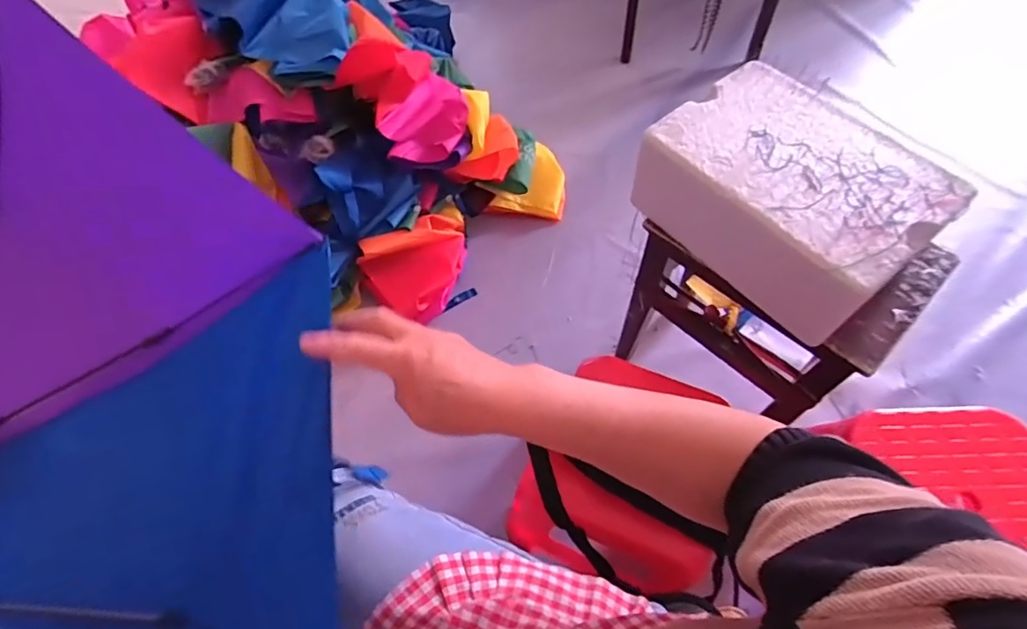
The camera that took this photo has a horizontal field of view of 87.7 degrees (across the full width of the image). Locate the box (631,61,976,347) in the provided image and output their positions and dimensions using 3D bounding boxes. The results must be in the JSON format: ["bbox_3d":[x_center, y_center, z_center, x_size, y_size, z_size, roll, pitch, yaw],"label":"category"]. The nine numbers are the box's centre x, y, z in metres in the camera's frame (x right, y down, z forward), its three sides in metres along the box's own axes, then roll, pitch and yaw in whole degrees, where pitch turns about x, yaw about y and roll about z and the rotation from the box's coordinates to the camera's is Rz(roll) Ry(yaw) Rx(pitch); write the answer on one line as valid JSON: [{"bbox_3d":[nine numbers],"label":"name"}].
[{"bbox_3d":[0.321,-0.144,0.635,0.192,0.133,0.285,-37,65,-17],"label":"box"}]

